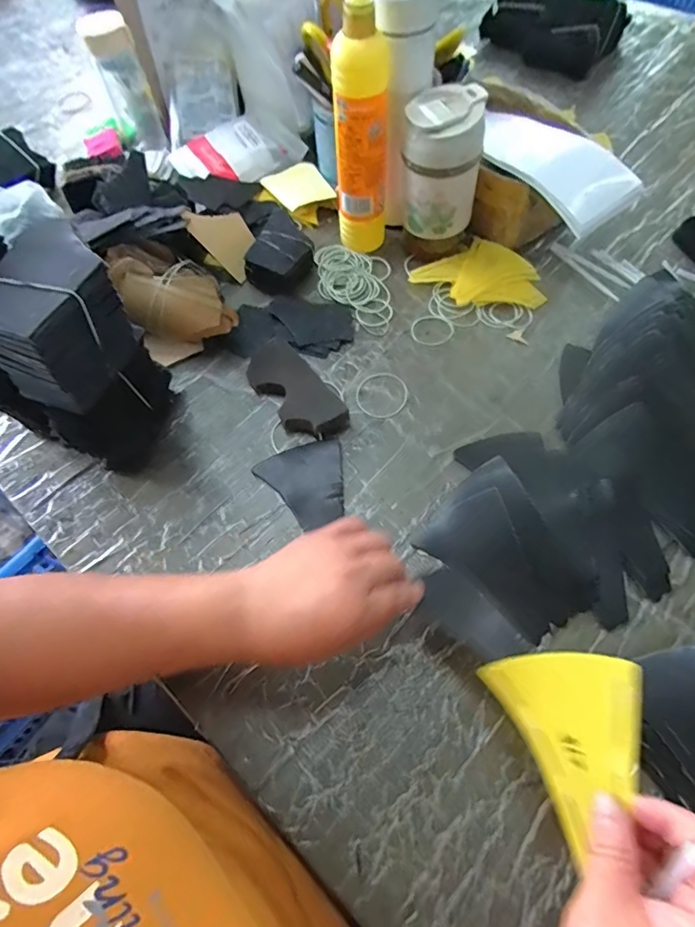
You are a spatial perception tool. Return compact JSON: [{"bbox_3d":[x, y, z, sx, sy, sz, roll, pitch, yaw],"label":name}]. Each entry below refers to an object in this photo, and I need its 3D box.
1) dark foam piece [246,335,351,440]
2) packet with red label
[{"bbox_3d":[-0.058,-0.077,0.517,0.059,0.021,0.139,-32,65,-14],"label":"dark foam piece"},{"bbox_3d":[-0.153,-0.438,0.695,0.170,0.041,0.098,-25,63,-10],"label":"packet with red label"}]

